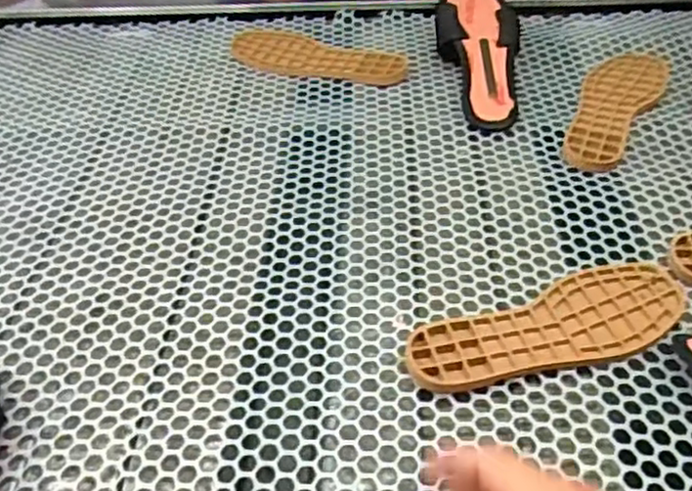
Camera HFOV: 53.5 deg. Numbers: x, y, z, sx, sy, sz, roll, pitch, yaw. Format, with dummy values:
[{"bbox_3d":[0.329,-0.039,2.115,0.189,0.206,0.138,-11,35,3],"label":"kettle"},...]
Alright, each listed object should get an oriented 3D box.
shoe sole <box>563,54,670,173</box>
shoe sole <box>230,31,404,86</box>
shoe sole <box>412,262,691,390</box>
[{"bbox_3d":[0.281,-0.147,0.728,0.079,0.009,0.221,23,50,25],"label":"shoe sole"},{"bbox_3d":[-0.039,-0.229,0.825,0.233,0.014,0.093,16,47,19],"label":"shoe sole"},{"bbox_3d":[0.159,0.061,0.521,0.231,0.013,0.078,-18,46,-14],"label":"shoe sole"}]

